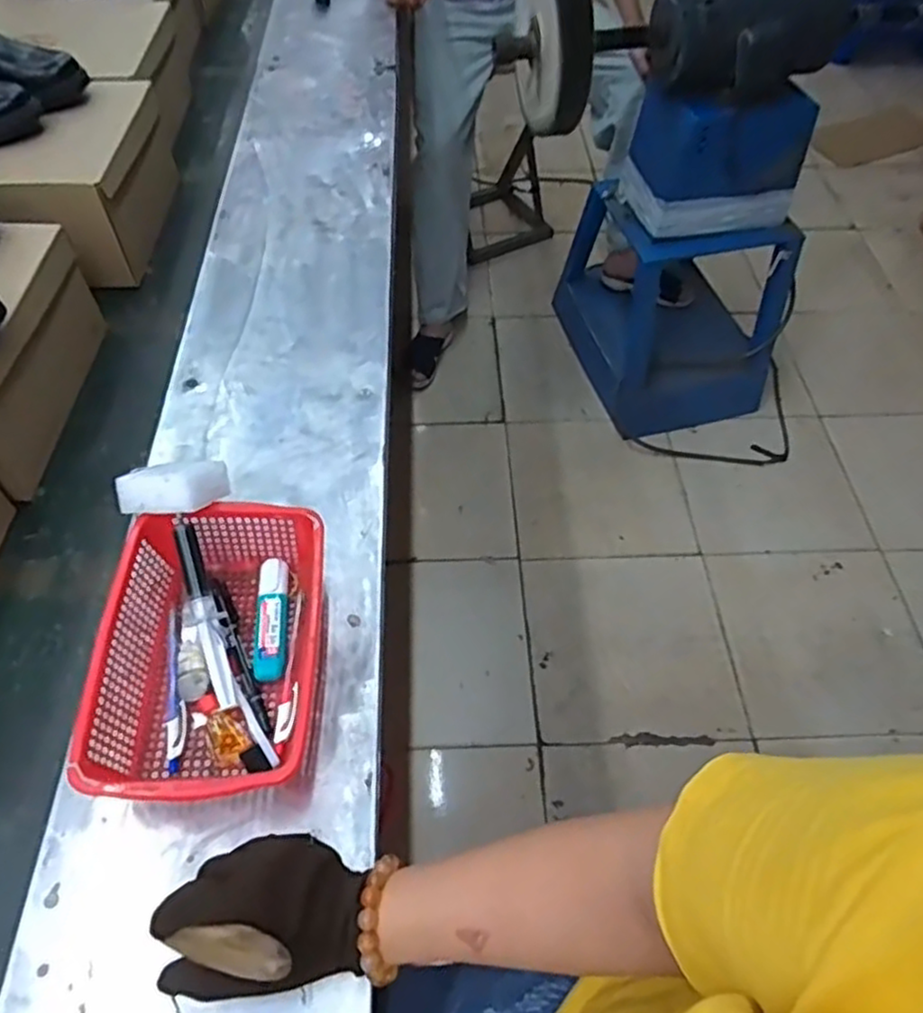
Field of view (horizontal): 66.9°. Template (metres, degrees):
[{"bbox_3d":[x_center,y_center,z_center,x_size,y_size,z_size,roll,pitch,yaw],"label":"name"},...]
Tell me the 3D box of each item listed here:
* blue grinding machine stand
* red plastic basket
[{"bbox_3d":[0.528,-0.582,1.600,0.404,0.709,0.444,-13,54,-10],"label":"blue grinding machine stand"},{"bbox_3d":[-0.188,0.106,0.538,0.157,0.074,0.238,0,54,-2],"label":"red plastic basket"}]

